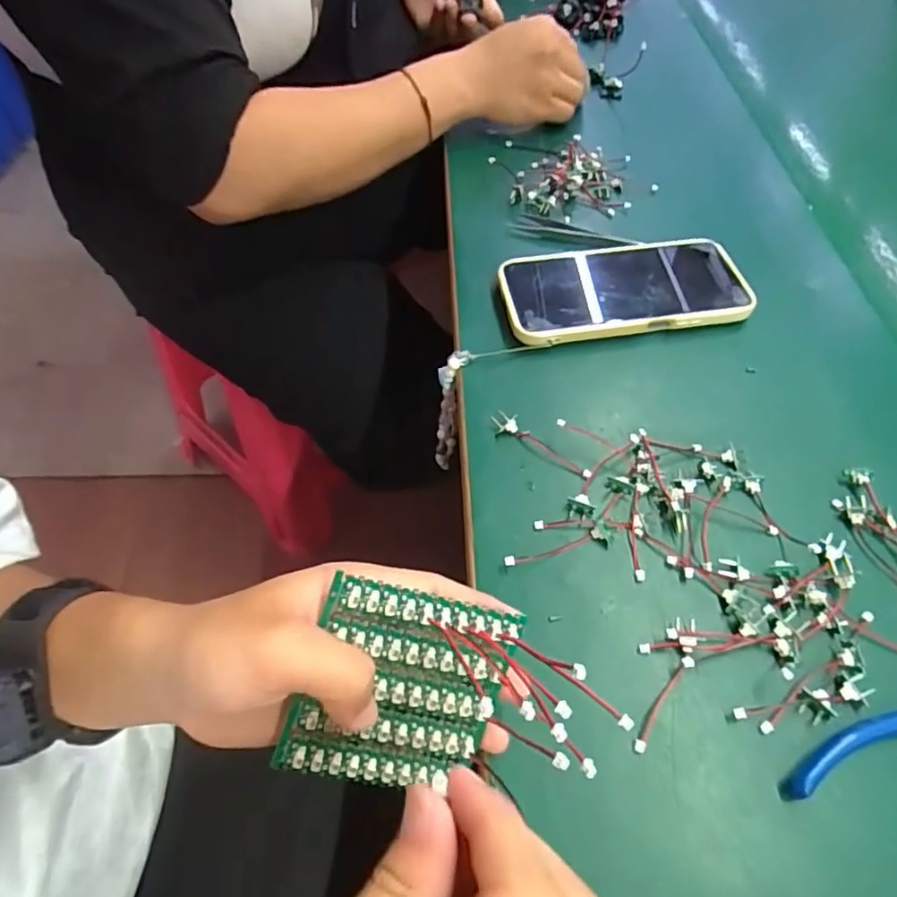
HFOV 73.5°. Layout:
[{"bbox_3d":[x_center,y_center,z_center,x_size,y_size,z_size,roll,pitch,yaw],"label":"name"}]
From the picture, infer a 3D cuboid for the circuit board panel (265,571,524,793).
[{"bbox_3d":[-0.019,0.100,0.246,0.080,0.006,0.082,17,98,-14],"label":"circuit board panel"}]

